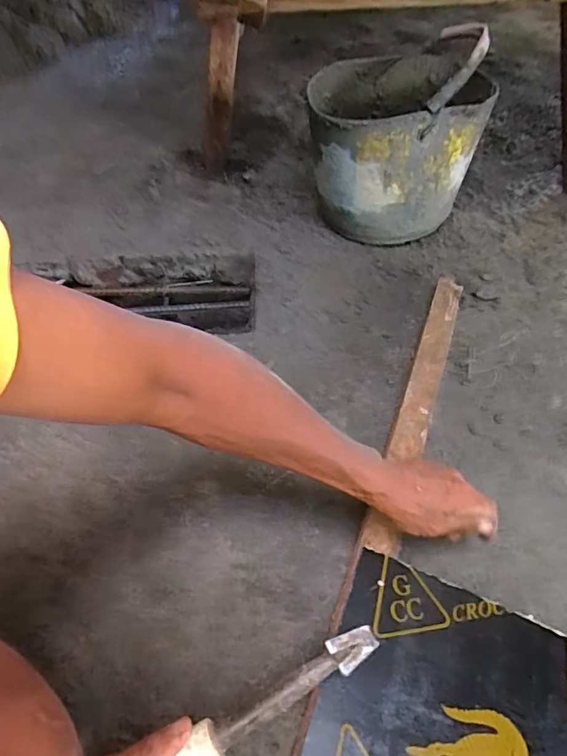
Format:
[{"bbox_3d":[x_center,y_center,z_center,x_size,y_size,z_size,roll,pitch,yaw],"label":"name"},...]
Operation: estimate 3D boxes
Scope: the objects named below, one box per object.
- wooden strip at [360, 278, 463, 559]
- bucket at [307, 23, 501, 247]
[{"bbox_3d":[0.190,0.014,0.667,0.043,0.018,0.476,17,54,13],"label":"wooden strip"},{"bbox_3d":[0.213,-0.451,0.922,0.291,0.277,0.280,0,52,0],"label":"bucket"}]

